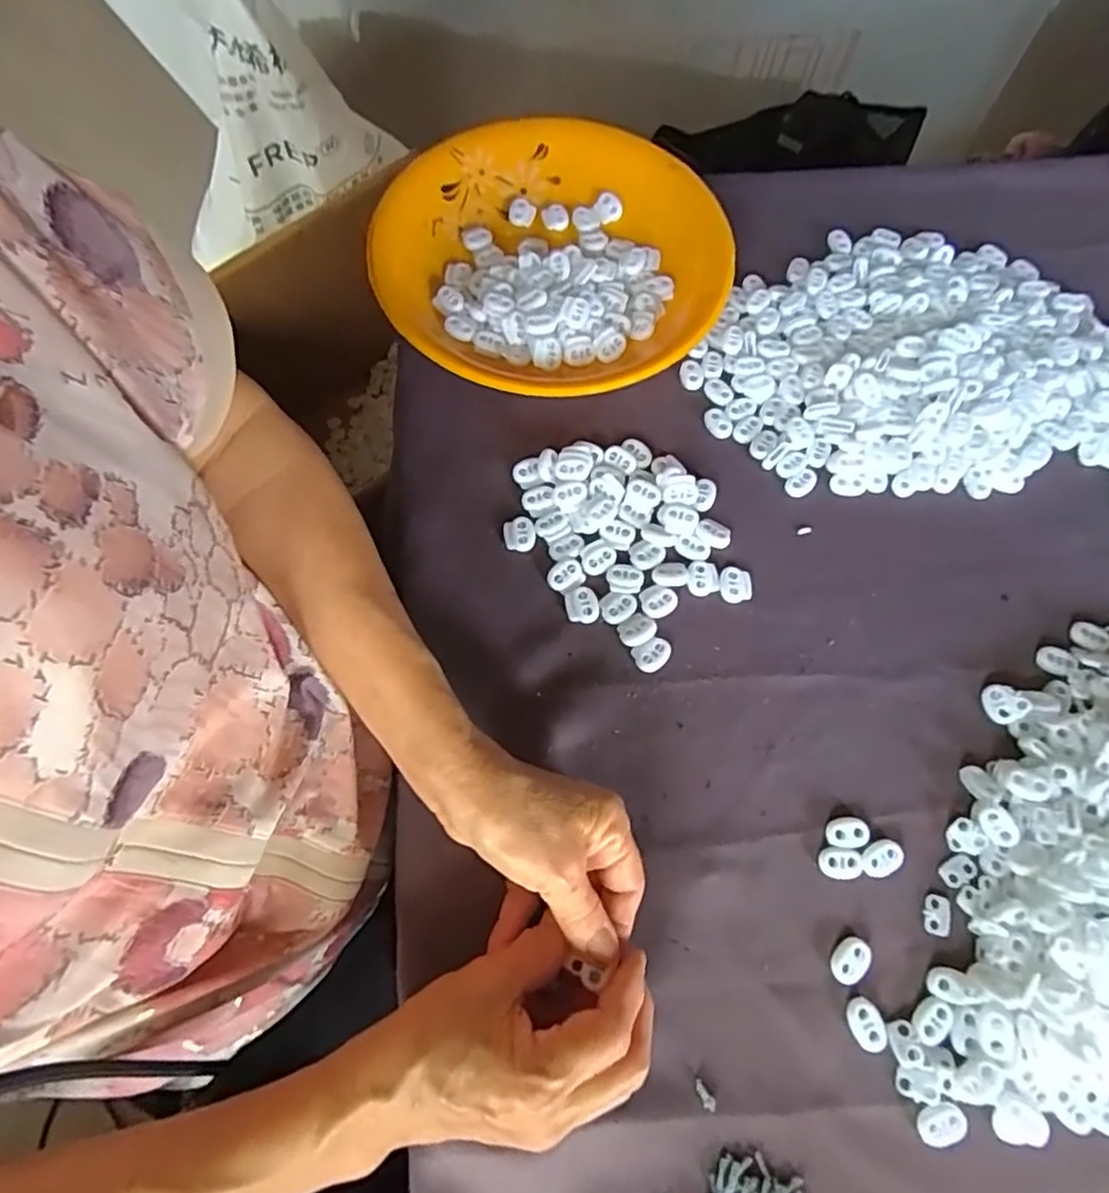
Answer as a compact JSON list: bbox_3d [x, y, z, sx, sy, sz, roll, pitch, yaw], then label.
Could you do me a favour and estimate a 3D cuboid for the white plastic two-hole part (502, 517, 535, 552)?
[{"bbox_3d":[-0.022,-0.038,0.411,0.019,0.007,0.020,-15,70,-8],"label":"white plastic two-hole part"}]

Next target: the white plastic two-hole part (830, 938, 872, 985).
[{"bbox_3d":[0.148,0.182,0.333,0.016,0.004,0.022,41,73,13],"label":"white plastic two-hole part"}]

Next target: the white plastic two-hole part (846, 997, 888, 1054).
[{"bbox_3d":[0.151,0.208,0.324,0.014,0.004,0.023,-17,70,-9],"label":"white plastic two-hole part"}]

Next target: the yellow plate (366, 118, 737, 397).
[{"bbox_3d":[-0.002,-0.231,0.464,0.233,0.033,0.230,1,69,-2],"label":"yellow plate"}]

